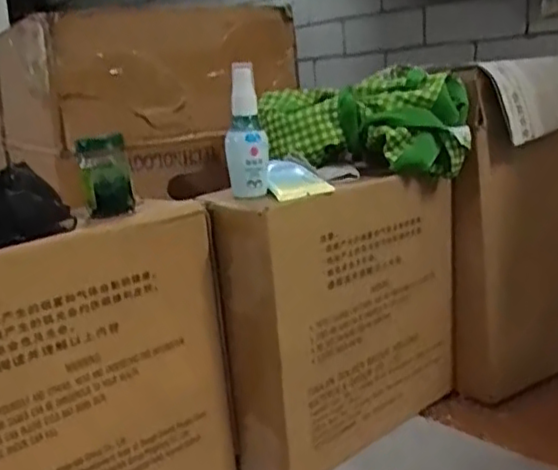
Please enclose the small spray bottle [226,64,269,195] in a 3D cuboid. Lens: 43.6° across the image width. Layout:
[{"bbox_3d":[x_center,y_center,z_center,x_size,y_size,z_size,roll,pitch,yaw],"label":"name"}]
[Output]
[{"bbox_3d":[-0.030,-0.093,0.630,0.037,0.117,0.029,-4,12,-1],"label":"small spray bottle"}]

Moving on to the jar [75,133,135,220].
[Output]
[{"bbox_3d":[-0.147,-0.047,0.593,0.041,0.070,0.034,-7,13,-14],"label":"jar"}]

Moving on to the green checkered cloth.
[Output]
[{"bbox_3d":[0.089,-0.116,0.730,0.209,0.094,0.082,1,13,21],"label":"green checkered cloth"}]

